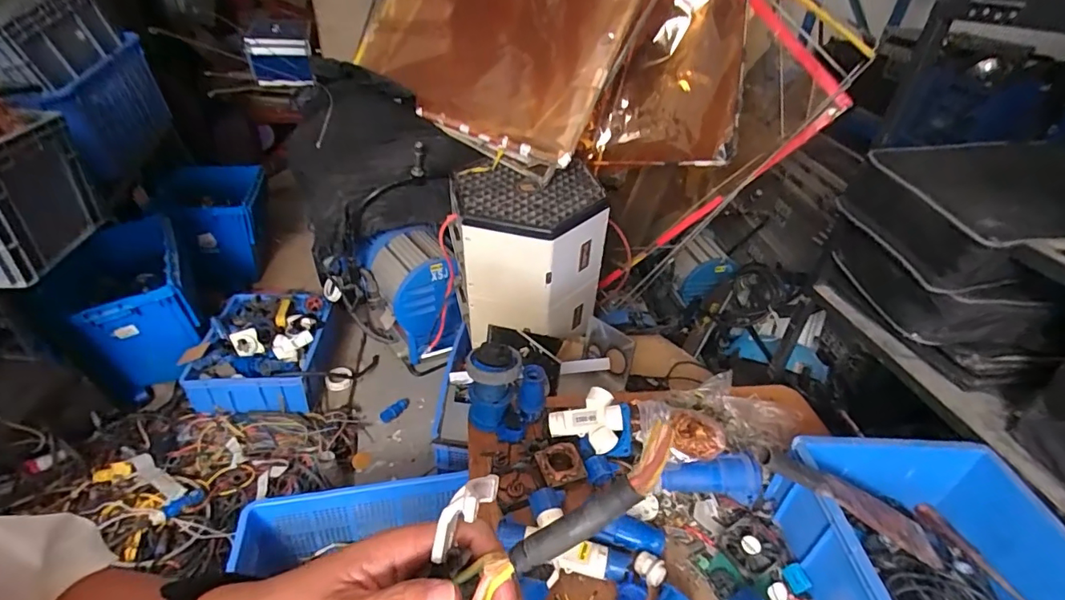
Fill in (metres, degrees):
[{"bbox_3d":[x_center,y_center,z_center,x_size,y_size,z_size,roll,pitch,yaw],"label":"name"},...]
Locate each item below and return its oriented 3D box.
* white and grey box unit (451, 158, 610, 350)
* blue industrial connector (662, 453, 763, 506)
[{"bbox_3d":[-0.018,-0.135,1.666,0.505,0.513,0.342,5,36,0],"label":"white and grey box unit"},{"bbox_3d":[0.331,0.328,0.912,0.175,0.072,0.075,-7,33,14],"label":"blue industrial connector"}]

